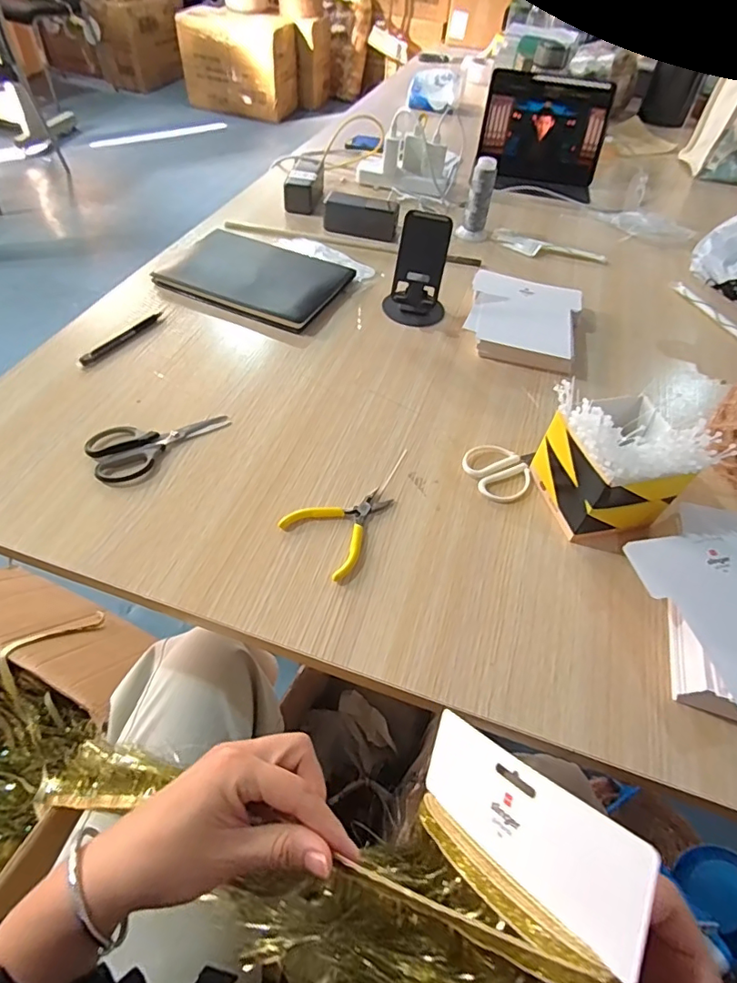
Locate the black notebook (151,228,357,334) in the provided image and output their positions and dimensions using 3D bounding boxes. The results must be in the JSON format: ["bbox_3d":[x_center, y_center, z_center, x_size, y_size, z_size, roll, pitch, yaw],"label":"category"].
[{"bbox_3d":[-0.176,-0.338,0.793,0.256,0.012,0.196,21,53,10],"label":"black notebook"}]

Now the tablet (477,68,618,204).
[{"bbox_3d":[0.382,-0.787,1.111,0.266,0.154,0.188,15,52,5],"label":"tablet"}]

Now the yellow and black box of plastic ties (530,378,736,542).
[{"bbox_3d":[0.244,-0.030,0.513,0.116,0.134,0.120,-9,54,-13],"label":"yellow and black box of plastic ties"}]

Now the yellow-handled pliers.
[{"bbox_3d":[-0.022,0.031,0.520,0.108,0.009,0.086,-35,63,-28],"label":"yellow-handled pliers"}]

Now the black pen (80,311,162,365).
[{"bbox_3d":[-0.327,-0.206,0.677,0.015,0.008,0.135,27,54,15],"label":"black pen"}]

